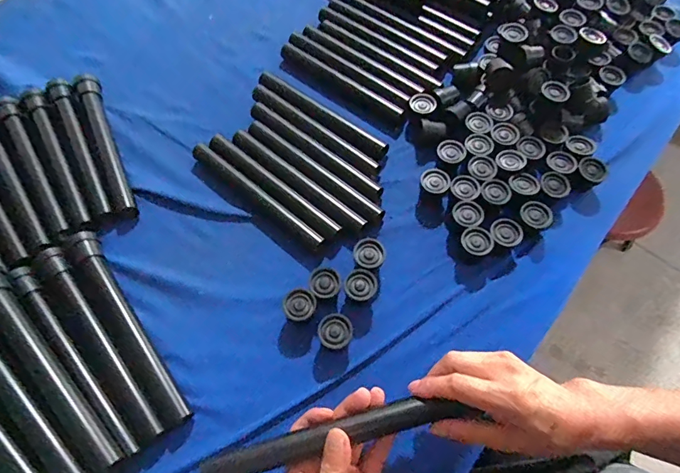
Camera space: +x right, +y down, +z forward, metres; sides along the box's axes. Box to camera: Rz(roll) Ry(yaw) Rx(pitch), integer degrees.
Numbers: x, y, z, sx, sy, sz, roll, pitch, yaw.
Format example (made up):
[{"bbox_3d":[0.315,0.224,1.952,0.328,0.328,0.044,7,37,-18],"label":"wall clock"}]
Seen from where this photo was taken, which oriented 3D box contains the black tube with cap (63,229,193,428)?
[{"bbox_3d":[-0.231,0.092,0.453,0.029,0.028,0.247,-35,67,-14],"label":"black tube with cap"}]

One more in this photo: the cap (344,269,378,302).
[{"bbox_3d":[0.023,0.058,0.464,0.034,0.031,0.035,-1,63,2],"label":"cap"}]

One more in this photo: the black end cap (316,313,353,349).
[{"bbox_3d":[-0.005,0.104,0.448,0.035,0.030,0.036,-1,63,2],"label":"black end cap"}]

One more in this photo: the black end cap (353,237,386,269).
[{"bbox_3d":[0.034,0.025,0.486,0.035,0.034,0.034,-1,63,2],"label":"black end cap"}]

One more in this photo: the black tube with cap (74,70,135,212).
[{"bbox_3d":[-0.319,-0.131,0.572,0.031,0.027,0.242,-25,64,-10],"label":"black tube with cap"}]

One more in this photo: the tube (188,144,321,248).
[{"bbox_3d":[-0.106,-0.053,0.529,0.216,0.018,0.020,36,70,19],"label":"tube"}]

